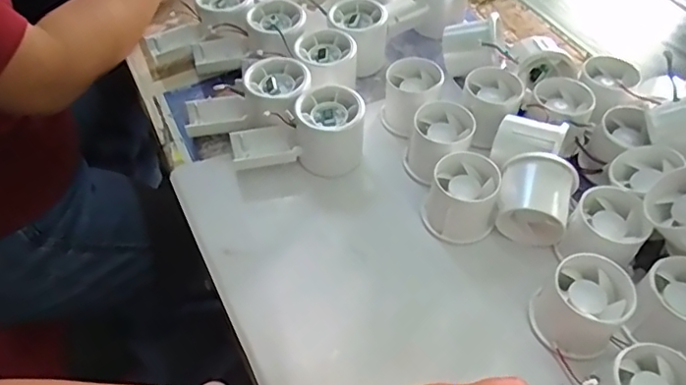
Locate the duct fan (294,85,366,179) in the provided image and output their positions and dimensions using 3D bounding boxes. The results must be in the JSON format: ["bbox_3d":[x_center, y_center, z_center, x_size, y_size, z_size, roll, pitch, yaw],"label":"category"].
[{"bbox_3d":[-0.011,-0.053,0.476,0.057,0.060,0.049,2,52,2],"label":"duct fan"}]

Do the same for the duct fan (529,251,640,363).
[{"bbox_3d":[0.161,0.078,0.376,0.053,0.050,0.054,-35,59,-24],"label":"duct fan"}]

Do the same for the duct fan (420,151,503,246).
[{"bbox_3d":[0.096,0.004,0.437,0.055,0.045,0.060,0,52,0],"label":"duct fan"}]

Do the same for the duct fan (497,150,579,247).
[{"bbox_3d":[0.149,0.005,0.429,0.053,0.051,0.050,16,53,13],"label":"duct fan"}]

